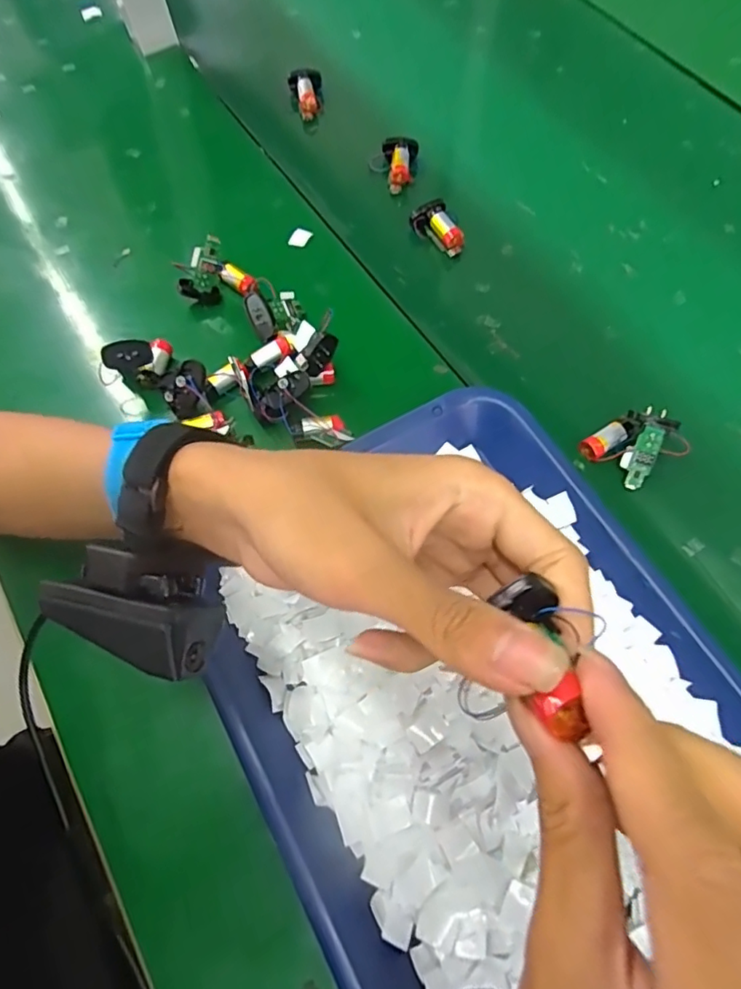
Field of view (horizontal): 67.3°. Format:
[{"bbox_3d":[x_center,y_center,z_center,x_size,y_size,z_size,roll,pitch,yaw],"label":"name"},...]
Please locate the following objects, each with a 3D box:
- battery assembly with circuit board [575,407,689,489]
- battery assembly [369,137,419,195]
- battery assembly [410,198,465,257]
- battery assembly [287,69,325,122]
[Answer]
[{"bbox_3d":[0.180,-0.033,0.380,0.053,0.033,0.045,-27,68,-10],"label":"battery assembly with circuit board"},{"bbox_3d":[0.022,-0.299,0.508,0.043,0.028,0.046,-1,66,1],"label":"battery assembly"},{"bbox_3d":[0.057,-0.223,0.474,0.027,0.028,0.050,-24,68,-9],"label":"battery assembly"},{"bbox_3d":[-0.063,-0.393,0.549,0.033,0.027,0.043,-6,66,-1],"label":"battery assembly"}]

